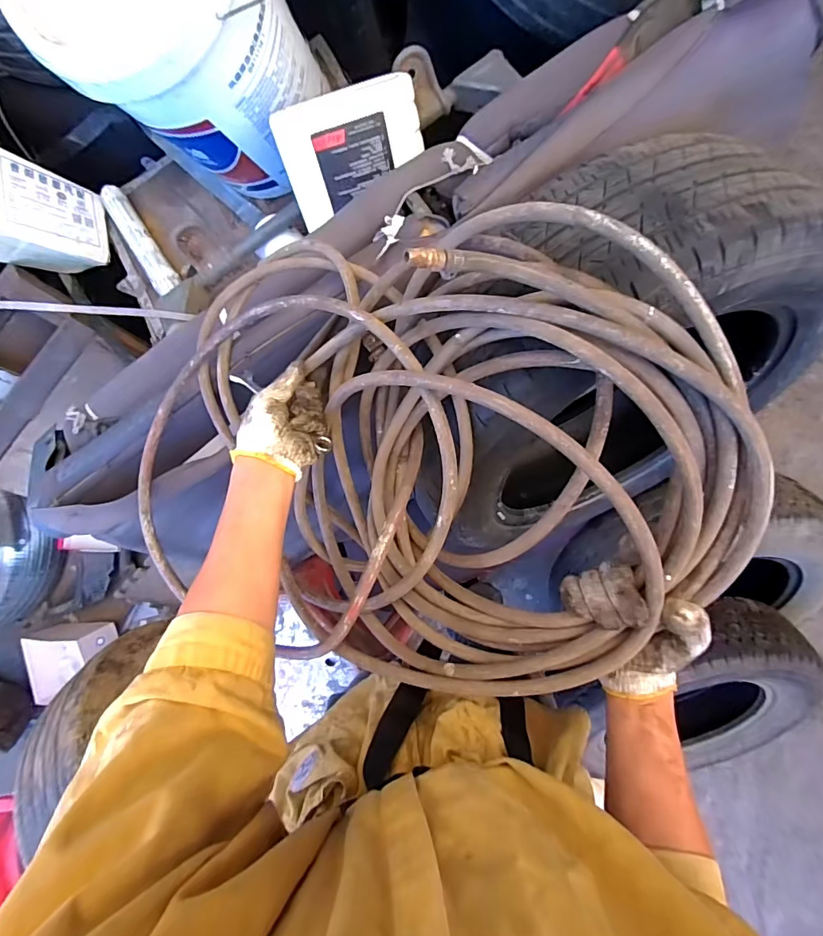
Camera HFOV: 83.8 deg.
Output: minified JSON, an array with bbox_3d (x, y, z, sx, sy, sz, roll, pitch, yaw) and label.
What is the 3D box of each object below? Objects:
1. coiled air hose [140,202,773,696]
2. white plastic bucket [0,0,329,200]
[{"bbox_3d":[-0.017,-0.025,0.453,0.617,0.185,0.437,10,90,9],"label":"coiled air hose"},{"bbox_3d":[-0.332,-0.613,0.677,0.287,0.390,0.295,0,89,9],"label":"white plastic bucket"}]

